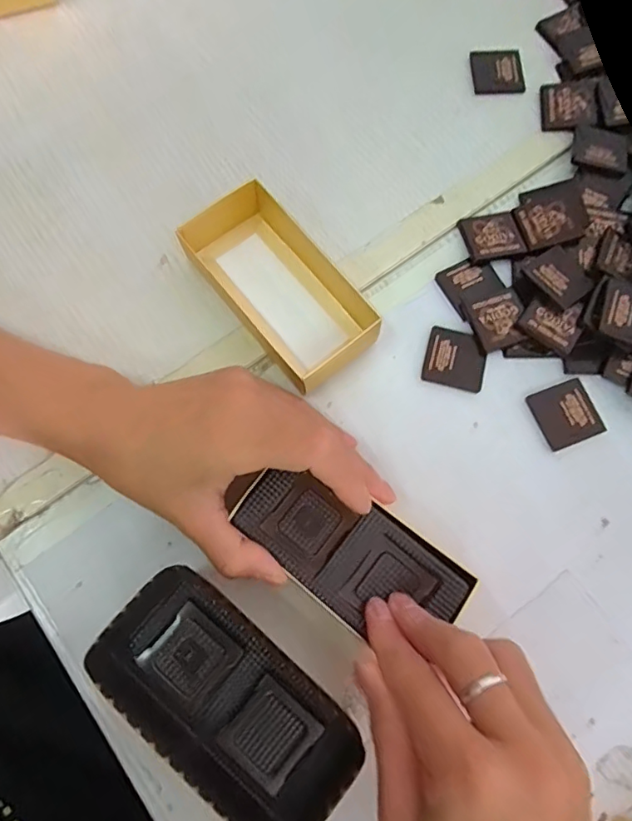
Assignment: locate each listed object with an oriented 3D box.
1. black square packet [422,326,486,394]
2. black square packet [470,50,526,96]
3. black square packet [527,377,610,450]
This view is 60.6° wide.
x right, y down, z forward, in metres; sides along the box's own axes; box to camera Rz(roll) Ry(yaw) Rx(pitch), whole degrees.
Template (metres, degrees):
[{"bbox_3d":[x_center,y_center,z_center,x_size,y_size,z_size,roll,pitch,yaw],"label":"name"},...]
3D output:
[{"bbox_3d":[0.080,-0.030,0.311,0.034,0.004,0.034,14,75,3],"label":"black square packet"},{"bbox_3d":[0.123,-0.229,0.365,0.033,0.004,0.035,-3,75,-2],"label":"black square packet"},{"bbox_3d":[0.141,0.002,0.304,0.033,0.004,0.034,-22,76,-6],"label":"black square packet"}]

